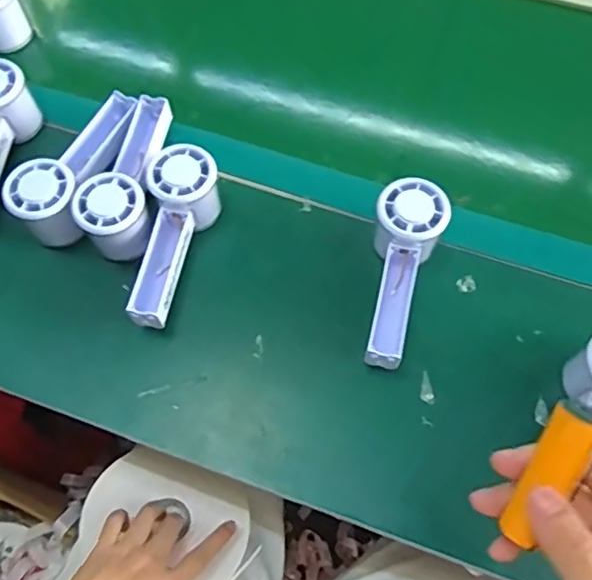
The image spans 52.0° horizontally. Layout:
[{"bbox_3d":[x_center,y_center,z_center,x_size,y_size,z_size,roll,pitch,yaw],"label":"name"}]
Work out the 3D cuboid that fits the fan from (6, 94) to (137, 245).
[{"bbox_3d":[-0.195,-0.110,0.547,0.062,0.065,0.156,15,67,8],"label":"fan"}]

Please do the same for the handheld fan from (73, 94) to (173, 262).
[{"bbox_3d":[-0.148,-0.101,0.541,0.060,0.062,0.161,2,66,3],"label":"handheld fan"}]

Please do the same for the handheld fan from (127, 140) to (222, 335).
[{"bbox_3d":[-0.105,-0.044,0.514,0.051,0.053,0.154,13,77,6],"label":"handheld fan"}]

